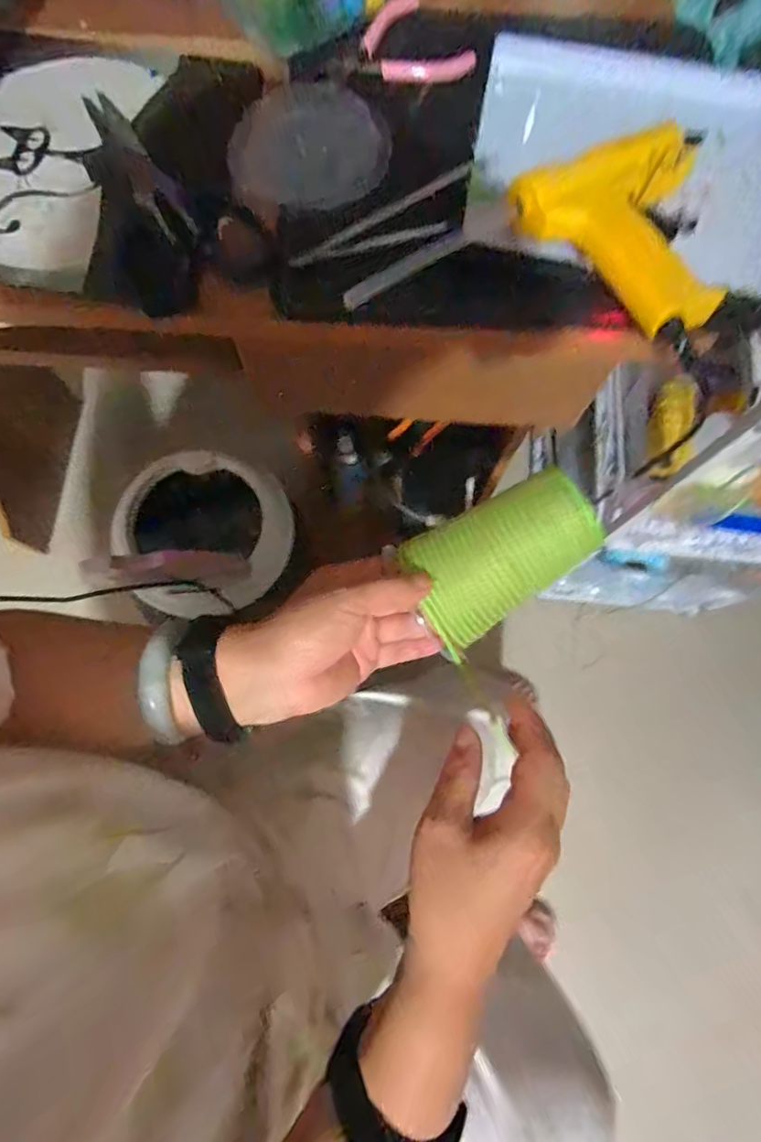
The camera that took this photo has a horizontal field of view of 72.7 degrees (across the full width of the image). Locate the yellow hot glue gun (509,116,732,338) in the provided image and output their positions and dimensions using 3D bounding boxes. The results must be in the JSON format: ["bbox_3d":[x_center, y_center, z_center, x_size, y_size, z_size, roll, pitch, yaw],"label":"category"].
[{"bbox_3d":[0.150,-0.196,0.294,0.122,0.028,0.127,0,74,-1],"label":"yellow hot glue gun"}]

